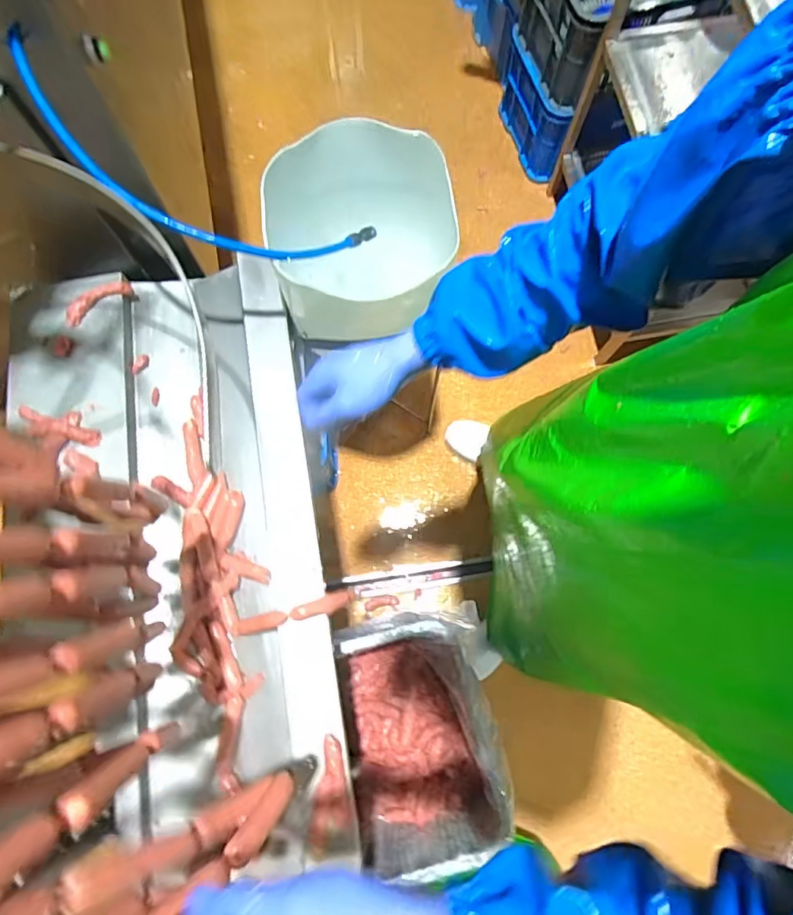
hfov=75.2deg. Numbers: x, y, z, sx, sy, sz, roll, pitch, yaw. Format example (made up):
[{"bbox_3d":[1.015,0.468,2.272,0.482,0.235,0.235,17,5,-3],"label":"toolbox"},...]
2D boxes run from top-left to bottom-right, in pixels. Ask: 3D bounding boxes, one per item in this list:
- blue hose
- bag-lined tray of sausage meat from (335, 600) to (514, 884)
[{"bbox_3d":[-0.266,-0.358,0.685,0.477,0.040,0.126,20,76,-17],"label":"blue hose"},{"bbox_3d":[0.041,0.477,0.919,0.258,0.213,0.364,-12,76,-3],"label":"bag-lined tray of sausage meat"}]

